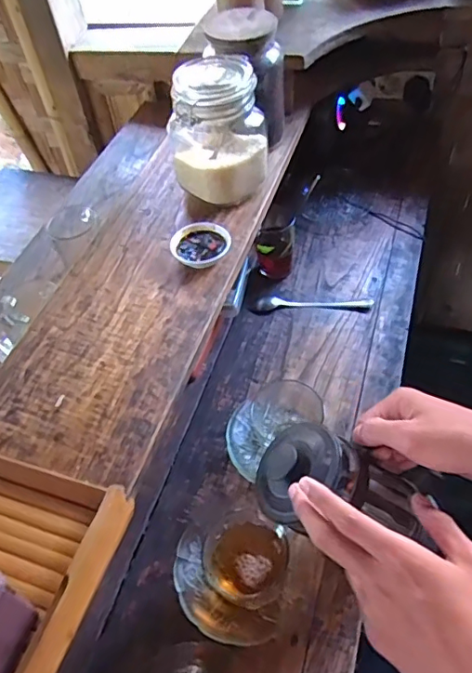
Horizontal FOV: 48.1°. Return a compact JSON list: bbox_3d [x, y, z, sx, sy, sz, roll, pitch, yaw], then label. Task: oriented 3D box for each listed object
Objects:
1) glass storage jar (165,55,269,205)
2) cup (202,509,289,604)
[{"bbox_3d":[-0.023,-0.259,0.664,0.120,0.140,0.113,-6,50,1],"label":"glass storage jar"},{"bbox_3d":[0.011,0.219,0.524,0.076,0.053,0.082,-3,50,4],"label":"cup"}]

